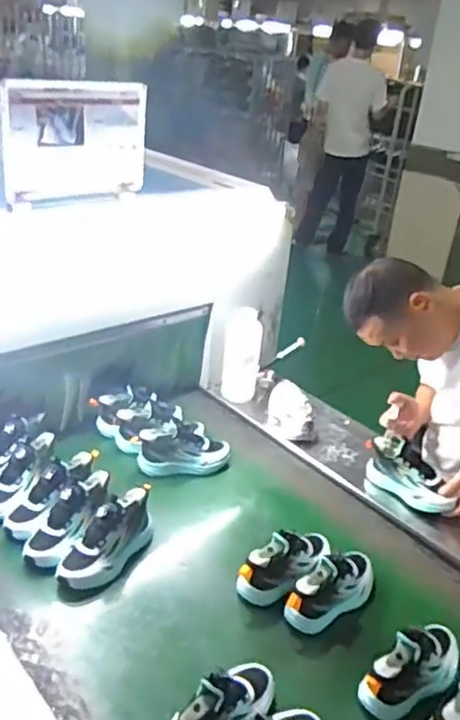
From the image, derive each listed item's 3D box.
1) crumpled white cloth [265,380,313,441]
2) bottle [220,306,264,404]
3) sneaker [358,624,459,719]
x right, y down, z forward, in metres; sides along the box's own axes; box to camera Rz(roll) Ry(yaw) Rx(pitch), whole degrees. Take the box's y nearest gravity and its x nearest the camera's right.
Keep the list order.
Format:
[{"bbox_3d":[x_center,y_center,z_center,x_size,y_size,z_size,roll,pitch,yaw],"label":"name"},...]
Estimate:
[{"bbox_3d":[0.155,0.120,1.650,0.105,0.080,0.224,7,28,2],"label":"crumpled white cloth"},{"bbox_3d":[0.034,-0.012,1.696,0.094,0.240,0.075,7,28,2],"label":"bottle"},{"bbox_3d":[0.305,0.495,1.023,0.205,0.099,0.078,-17,35,-36],"label":"sneaker"}]

